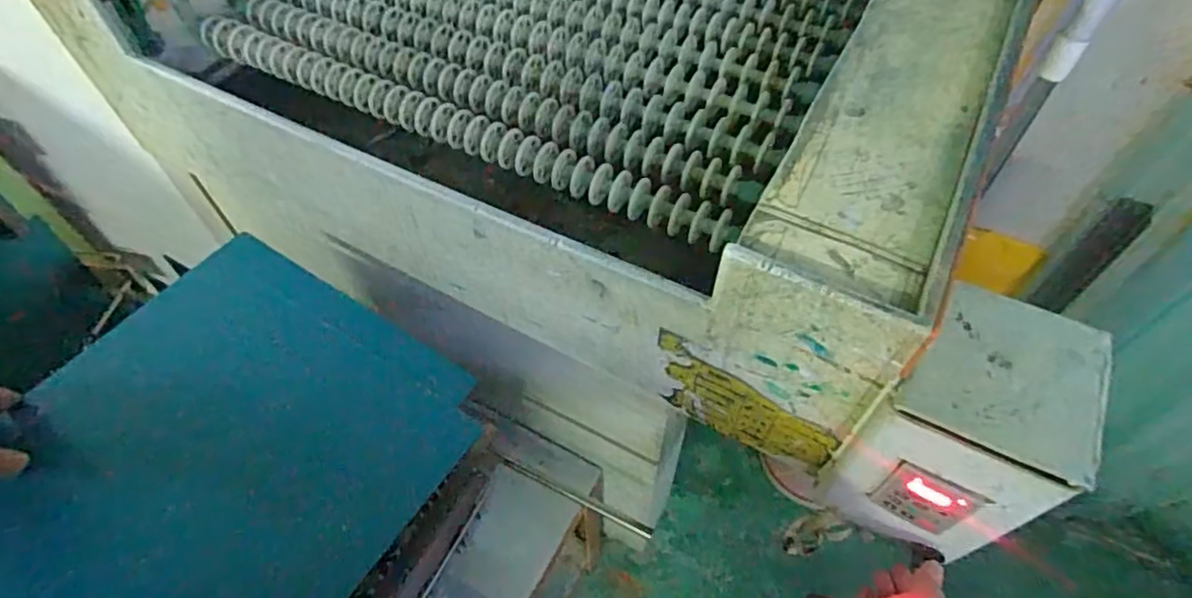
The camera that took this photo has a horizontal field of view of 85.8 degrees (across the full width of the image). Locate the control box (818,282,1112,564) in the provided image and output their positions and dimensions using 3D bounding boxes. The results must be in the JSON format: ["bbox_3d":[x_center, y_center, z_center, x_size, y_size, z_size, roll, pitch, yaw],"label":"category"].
[{"bbox_3d":[0.292,0.107,0.530,0.124,0.196,0.136,29,60,19],"label":"control box"}]

